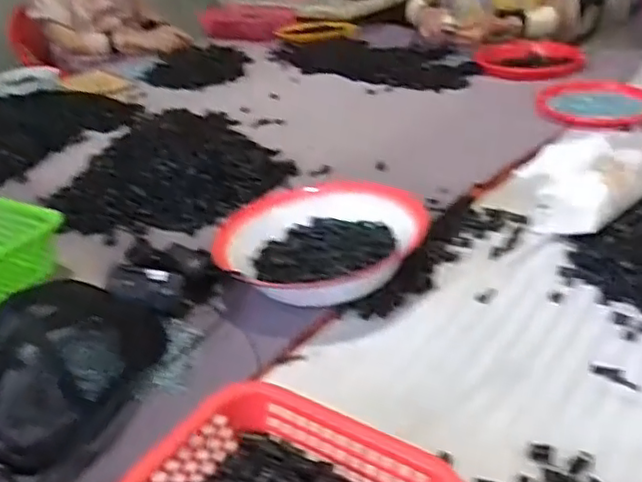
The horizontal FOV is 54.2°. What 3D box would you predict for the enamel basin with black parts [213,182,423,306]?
[{"bbox_3d":[-0.007,-0.001,0.793,0.234,0.080,0.196,-19,34,-20],"label":"enamel basin with black parts"}]

